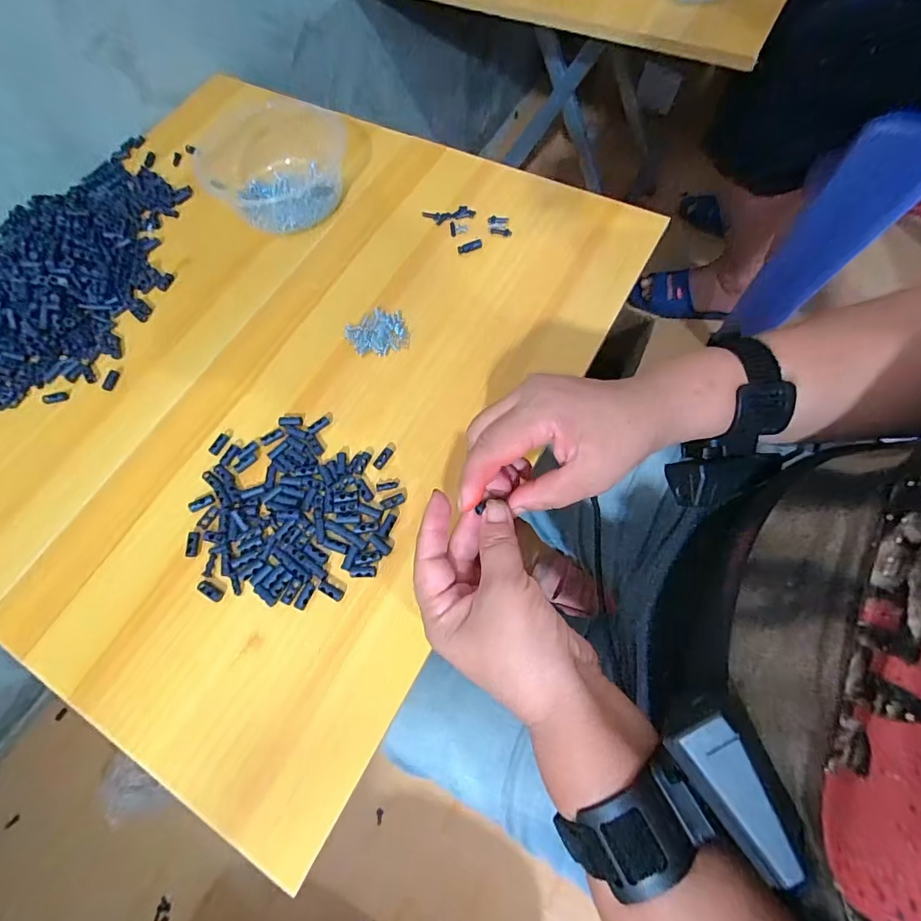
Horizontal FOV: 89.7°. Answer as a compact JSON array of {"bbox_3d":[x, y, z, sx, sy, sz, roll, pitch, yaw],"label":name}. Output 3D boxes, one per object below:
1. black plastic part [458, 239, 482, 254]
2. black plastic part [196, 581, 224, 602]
[{"bbox_3d":[0.009,-0.201,0.435,0.024,0.004,0.010,-15,68,-3],"label":"black plastic part"},{"bbox_3d":[-0.177,0.092,0.327,0.019,0.004,0.008,30,73,14],"label":"black plastic part"}]

